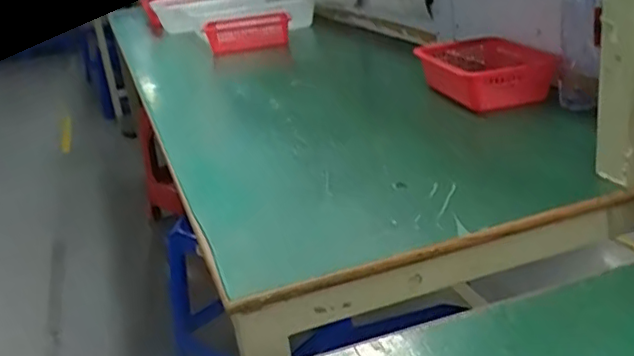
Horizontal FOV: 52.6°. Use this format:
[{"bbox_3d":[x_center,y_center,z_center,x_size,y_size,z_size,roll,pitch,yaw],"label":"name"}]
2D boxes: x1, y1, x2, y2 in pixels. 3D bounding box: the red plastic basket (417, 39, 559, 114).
[{"bbox_3d":[0.241,-0.157,0.973,0.153,0.068,0.236,-9,22,-9],"label":"red plastic basket"}]

